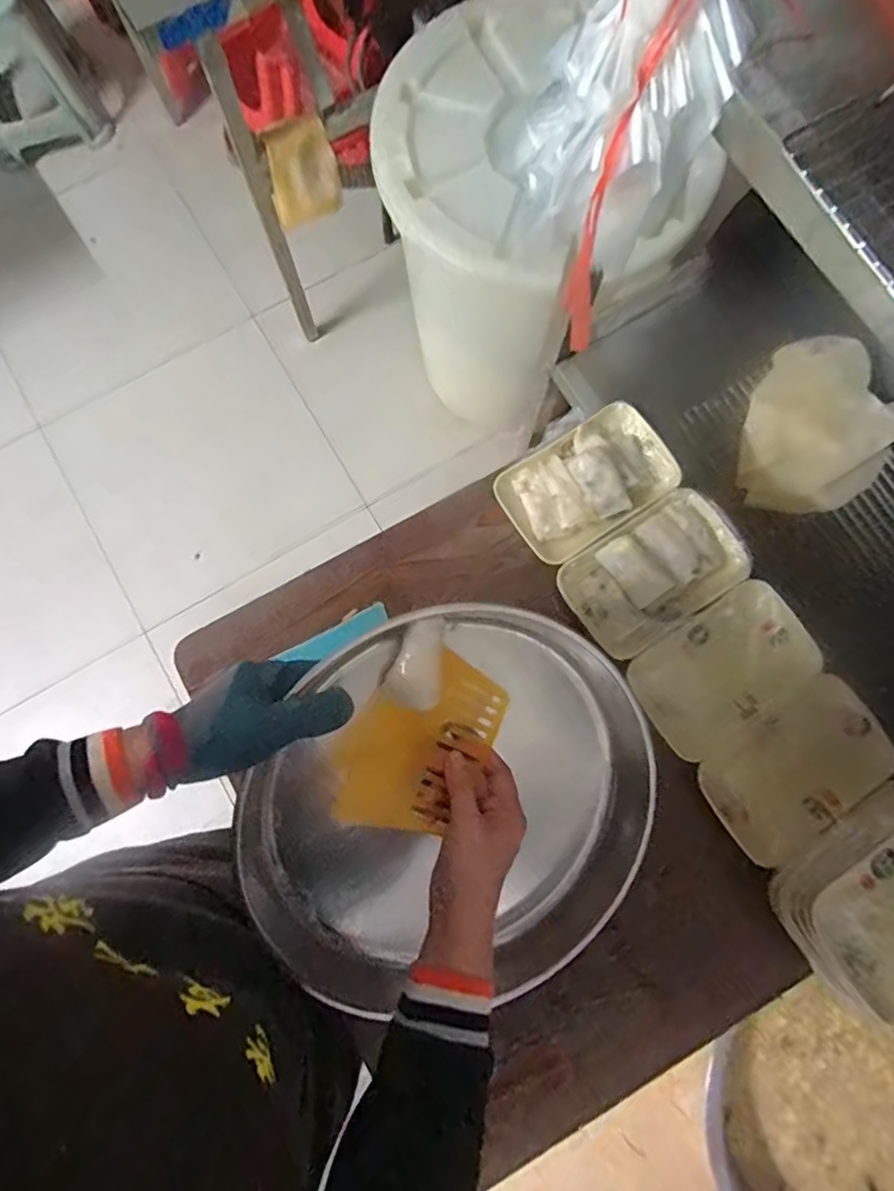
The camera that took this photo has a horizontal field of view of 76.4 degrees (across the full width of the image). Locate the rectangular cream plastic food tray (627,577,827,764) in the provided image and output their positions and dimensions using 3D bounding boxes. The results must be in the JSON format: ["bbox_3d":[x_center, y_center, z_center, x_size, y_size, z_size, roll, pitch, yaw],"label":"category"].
[{"bbox_3d":[0.289,0.075,0.594,0.185,0.022,0.118,-33,81,-6],"label":"rectangular cream plastic food tray"}]

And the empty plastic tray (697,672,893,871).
[{"bbox_3d":[0.353,0.174,0.574,0.185,0.018,0.117,-33,81,-6],"label":"empty plastic tray"}]

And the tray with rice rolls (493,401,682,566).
[{"bbox_3d":[0.156,-0.127,0.610,0.189,0.035,0.118,-34,81,-6],"label":"tray with rice rolls"}]

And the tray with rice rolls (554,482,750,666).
[{"bbox_3d":[0.221,-0.026,0.599,0.184,0.021,0.118,-34,81,-6],"label":"tray with rice rolls"}]

